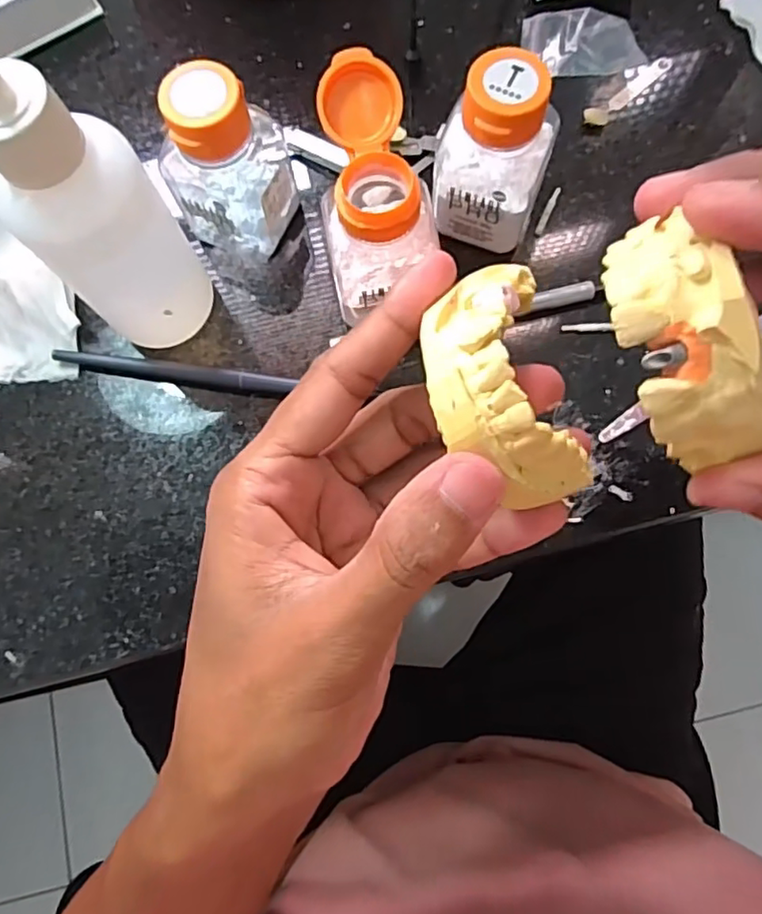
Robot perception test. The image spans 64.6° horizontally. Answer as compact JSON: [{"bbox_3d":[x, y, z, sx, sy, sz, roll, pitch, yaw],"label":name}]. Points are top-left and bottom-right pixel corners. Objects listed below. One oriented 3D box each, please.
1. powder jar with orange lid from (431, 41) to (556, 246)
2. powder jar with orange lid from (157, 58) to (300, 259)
[{"bbox_3d":[0.046,-0.119,0.242,0.041,0.071,0.042,0,78,1],"label":"powder jar with orange lid"},{"bbox_3d":[-0.062,-0.115,0.245,0.037,0.075,0.041,31,80,7],"label":"powder jar with orange lid"}]

